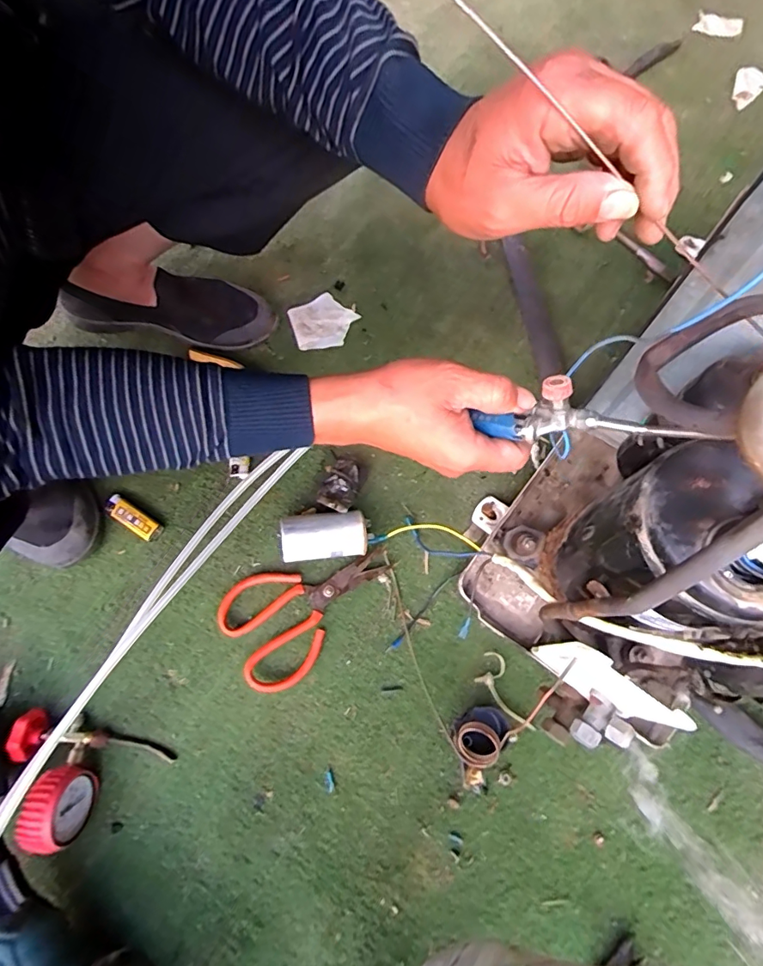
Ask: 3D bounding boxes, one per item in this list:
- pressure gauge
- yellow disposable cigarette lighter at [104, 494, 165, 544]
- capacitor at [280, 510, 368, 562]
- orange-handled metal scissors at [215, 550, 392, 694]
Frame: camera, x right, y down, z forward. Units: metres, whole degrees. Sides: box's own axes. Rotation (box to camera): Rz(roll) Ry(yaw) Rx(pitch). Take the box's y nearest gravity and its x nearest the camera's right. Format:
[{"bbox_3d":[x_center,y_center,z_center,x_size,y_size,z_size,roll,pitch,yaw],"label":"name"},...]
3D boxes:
[{"bbox_3d":[-0.296,0.283,0.455,0.150,0.053,0.095,18,70,4],"label":"pressure gauge"},{"bbox_3d":[-0.294,0.042,0.570,0.083,0.016,0.024,32,72,9],"label":"yellow disposable cigarette lighter"},{"bbox_3d":[-0.064,0.060,0.539,0.092,0.043,0.046,-6,70,-5],"label":"capacitor"},{"bbox_3d":[-0.086,0.125,0.527,0.114,0.020,0.187,43,74,12],"label":"orange-handled metal scissors"}]

